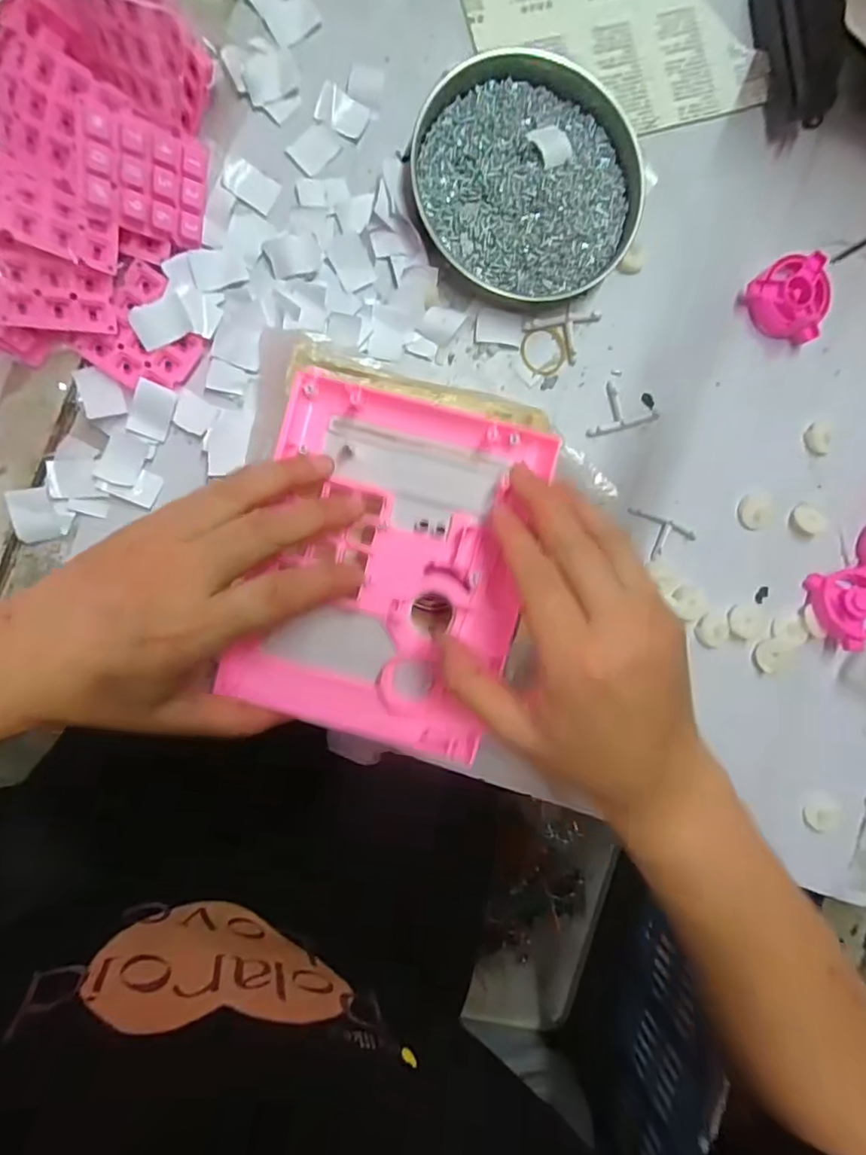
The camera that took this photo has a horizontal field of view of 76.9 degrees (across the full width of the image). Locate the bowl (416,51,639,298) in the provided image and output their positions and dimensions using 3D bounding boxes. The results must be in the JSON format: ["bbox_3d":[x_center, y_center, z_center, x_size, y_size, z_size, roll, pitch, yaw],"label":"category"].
[{"bbox_3d":[0.056,-0.236,0.326,0.133,0.019,0.129,0,92,-8],"label":"bowl"}]

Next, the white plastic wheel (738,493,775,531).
[{"bbox_3d":[0.219,-0.045,0.368,0.026,0.004,0.024,0,92,-8],"label":"white plastic wheel"}]

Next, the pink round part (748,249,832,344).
[{"bbox_3d":[0.237,-0.184,0.358,0.052,0.018,0.052,0,92,-8],"label":"pink round part"}]

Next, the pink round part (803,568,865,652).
[{"bbox_3d":[0.283,0.021,0.368,0.048,0.021,0.051,0,92,-8],"label":"pink round part"}]

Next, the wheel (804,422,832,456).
[{"bbox_3d":[0.260,-0.094,0.366,0.018,0.004,0.022,-4,93,-8],"label":"wheel"}]

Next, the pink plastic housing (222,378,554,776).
[{"bbox_3d":[-0.023,-0.003,0.269,0.129,0.030,0.168,14,90,-9],"label":"pink plastic housing"}]

